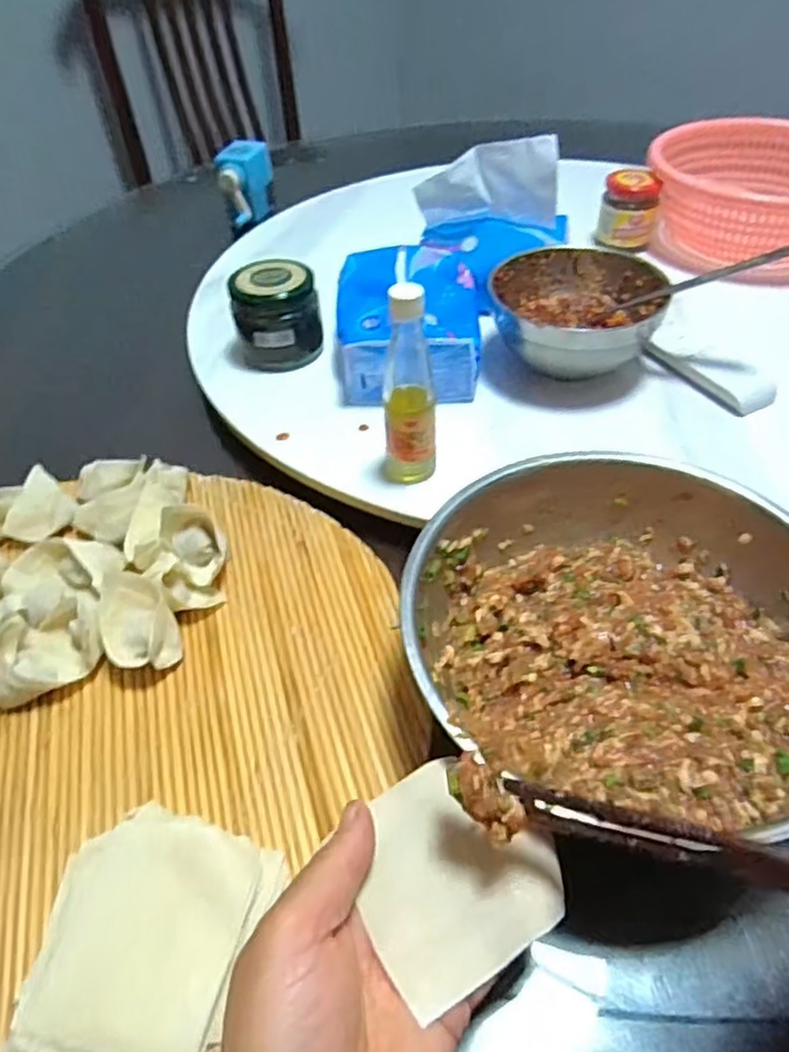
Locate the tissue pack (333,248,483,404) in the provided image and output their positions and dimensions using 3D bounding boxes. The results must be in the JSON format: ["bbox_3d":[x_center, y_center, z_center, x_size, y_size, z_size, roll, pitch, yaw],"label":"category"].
[{"bbox_3d":[0.011,-0.164,0.554,0.117,0.065,0.149,0,47,2],"label":"tissue pack"}]

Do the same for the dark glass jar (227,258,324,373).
[{"bbox_3d":[-0.098,-0.176,0.577,0.071,0.072,0.058,-11,47,-8],"label":"dark glass jar"}]

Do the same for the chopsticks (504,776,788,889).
[{"bbox_3d":[0.143,0.107,0.199,0.228,0.014,0.010,3,44,30],"label":"chopsticks"}]

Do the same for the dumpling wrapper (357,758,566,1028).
[{"bbox_3d":[0.022,0.136,0.272,0.074,0.010,0.074,-25,51,-20],"label":"dumpling wrapper"}]

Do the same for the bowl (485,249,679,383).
[{"bbox_3d":[0.144,-0.166,0.563,0.129,0.079,0.113,0,47,2],"label":"bowl"}]

